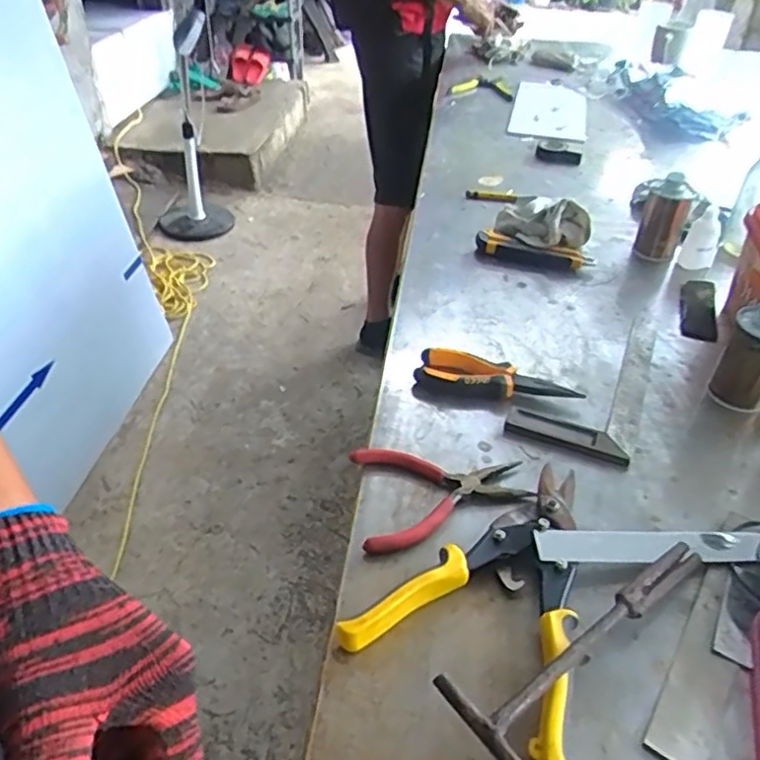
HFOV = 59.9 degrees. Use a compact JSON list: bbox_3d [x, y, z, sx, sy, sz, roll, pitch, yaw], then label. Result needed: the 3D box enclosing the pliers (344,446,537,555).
[{"bbox_3d":[0.050,0.086,0.540,0.140,0.012,0.102,-6,40,-10],"label":"pliers"}]

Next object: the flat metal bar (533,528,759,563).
[{"bbox_3d":[0.205,0.126,0.495,0.180,0.007,0.026,4,47,-9],"label":"flat metal bar"}]

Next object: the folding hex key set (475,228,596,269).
[{"bbox_3d":[0.197,-0.162,0.844,0.148,0.030,0.031,9,40,8],"label":"folding hex key set"}]

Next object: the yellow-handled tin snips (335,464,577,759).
[{"bbox_3d":[0.091,0.141,0.466,0.149,0.027,0.218,23,44,23],"label":"yellow-handled tin snips"}]

